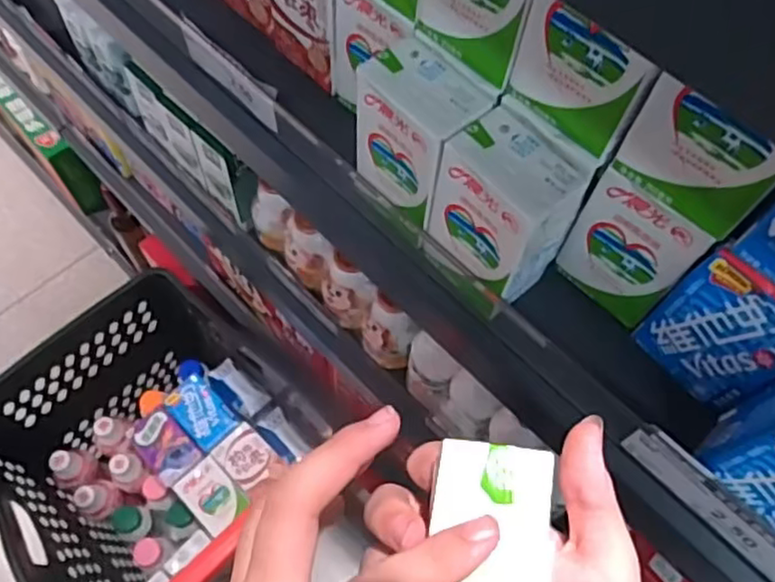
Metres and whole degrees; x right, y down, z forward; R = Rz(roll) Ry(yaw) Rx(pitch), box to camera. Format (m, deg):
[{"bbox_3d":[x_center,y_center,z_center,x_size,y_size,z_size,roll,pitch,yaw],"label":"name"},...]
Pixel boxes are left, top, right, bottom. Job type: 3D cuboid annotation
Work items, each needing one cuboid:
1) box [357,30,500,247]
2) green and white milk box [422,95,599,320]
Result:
[{"bbox_3d":[0.019,-0.088,0.389,0.050,0.093,0.065,-38,70,-18],"label":"box"},{"bbox_3d":[0.065,-0.043,0.371,0.057,0.102,0.067,-37,70,-18],"label":"green and white milk box"}]

